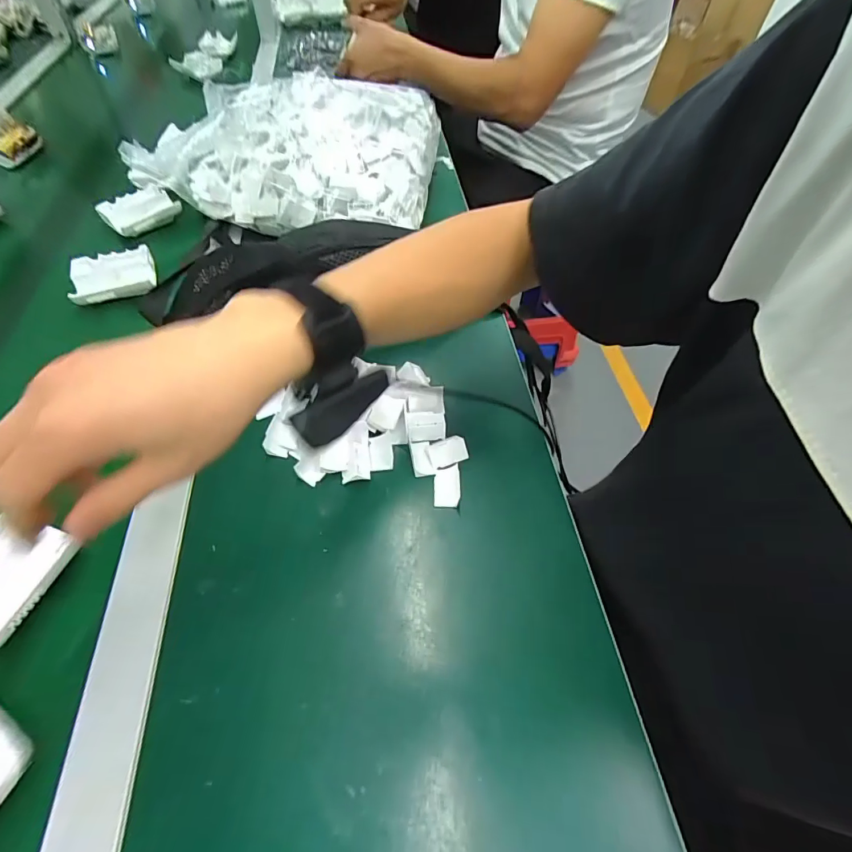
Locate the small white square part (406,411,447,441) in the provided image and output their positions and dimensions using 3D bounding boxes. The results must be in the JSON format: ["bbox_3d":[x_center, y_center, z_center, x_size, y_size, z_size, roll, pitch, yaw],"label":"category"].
[{"bbox_3d":[0.002,-0.001,0.383,0.034,0.010,0.026,-4,80,-1],"label":"small white square part"}]

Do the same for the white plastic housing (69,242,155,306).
[{"bbox_3d":[-0.346,-0.167,0.488,0.082,0.015,0.069,-17,57,-15],"label":"white plastic housing"}]

